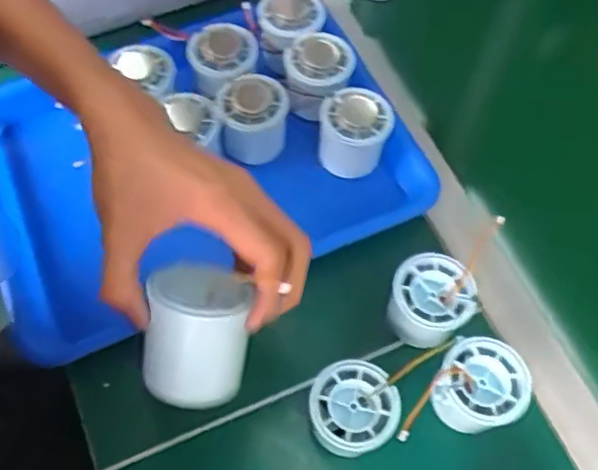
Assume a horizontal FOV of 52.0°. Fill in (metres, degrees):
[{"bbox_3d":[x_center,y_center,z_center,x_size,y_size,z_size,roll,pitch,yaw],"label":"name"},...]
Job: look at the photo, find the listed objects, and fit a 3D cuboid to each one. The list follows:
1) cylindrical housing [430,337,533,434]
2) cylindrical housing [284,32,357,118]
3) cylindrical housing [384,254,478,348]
[{"bbox_3d":[0.121,0.102,0.417,0.055,0.045,0.055,1,64,-1],"label":"cylindrical housing"},{"bbox_3d":[0.015,-0.135,0.524,0.056,0.045,0.061,1,64,-1],"label":"cylindrical housing"},{"bbox_3d":[0.094,0.049,0.442,0.057,0.044,0.055,1,64,-1],"label":"cylindrical housing"}]

